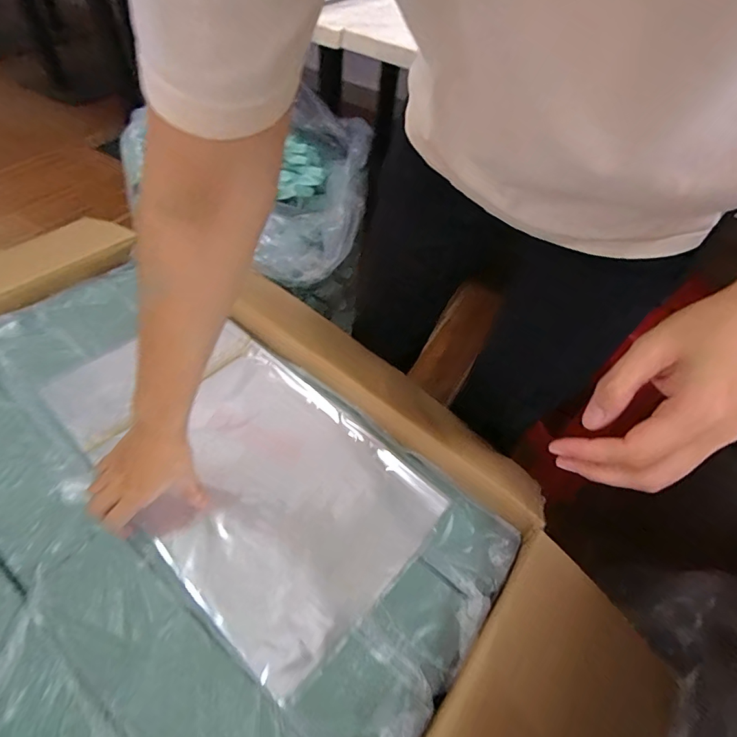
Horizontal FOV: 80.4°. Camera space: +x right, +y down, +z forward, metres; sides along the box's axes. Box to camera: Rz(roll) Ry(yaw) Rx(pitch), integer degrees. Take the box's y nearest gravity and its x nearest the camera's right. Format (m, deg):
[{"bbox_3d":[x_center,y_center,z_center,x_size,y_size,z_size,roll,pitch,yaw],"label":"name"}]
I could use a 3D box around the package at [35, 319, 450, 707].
[{"bbox_3d":[-0.165,0.101,0.543,0.470,0.032,0.258,36,54,24],"label":"package"}]

